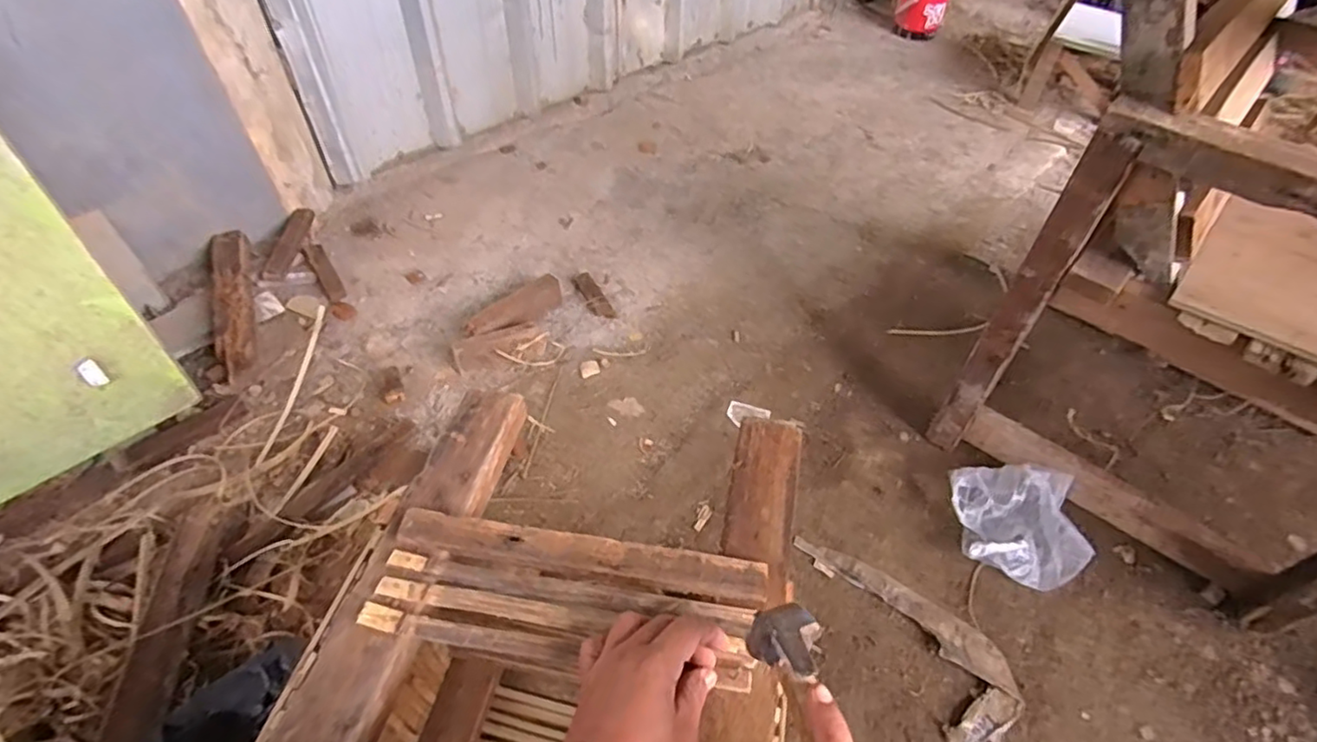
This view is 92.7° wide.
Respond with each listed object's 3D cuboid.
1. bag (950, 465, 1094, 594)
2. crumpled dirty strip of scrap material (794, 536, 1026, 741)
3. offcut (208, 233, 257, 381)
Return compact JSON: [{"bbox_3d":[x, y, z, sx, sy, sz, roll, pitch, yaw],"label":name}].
[{"bbox_3d":[0.529,0.223,0.917,0.179,0.059,0.177,4,49,1],"label":"bag"},{"bbox_3d":[0.341,0.332,0.848,0.132,0.017,0.314,-22,53,-21],"label":"crumpled dirty strip of scrap material"},{"bbox_3d":[-0.786,-0.133,1.154,0.066,0.040,0.412,-17,52,-17],"label":"offcut"}]

